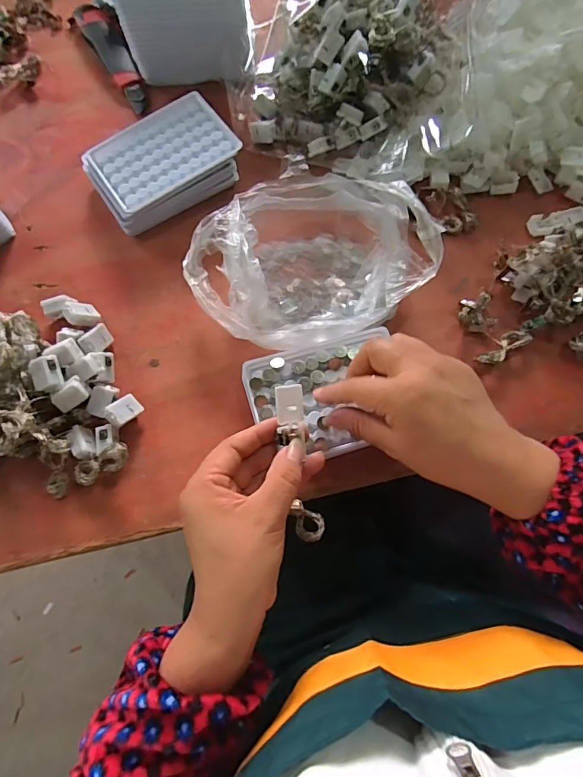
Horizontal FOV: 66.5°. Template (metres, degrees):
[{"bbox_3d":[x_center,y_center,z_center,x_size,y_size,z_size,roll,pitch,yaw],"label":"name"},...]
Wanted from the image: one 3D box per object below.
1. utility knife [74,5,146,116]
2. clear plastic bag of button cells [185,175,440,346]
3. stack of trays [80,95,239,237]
[{"bbox_3d":[-0.203,-0.385,0.516,0.036,0.023,0.161,-28,72,-8],"label":"utility knife"},{"bbox_3d":[0.016,-0.113,0.401,0.194,0.060,0.159,-35,74,-10],"label":"clear plastic bag of button cells"},{"bbox_3d":[-0.128,-0.224,0.448,0.138,0.043,0.099,-34,73,-10],"label":"stack of trays"}]

